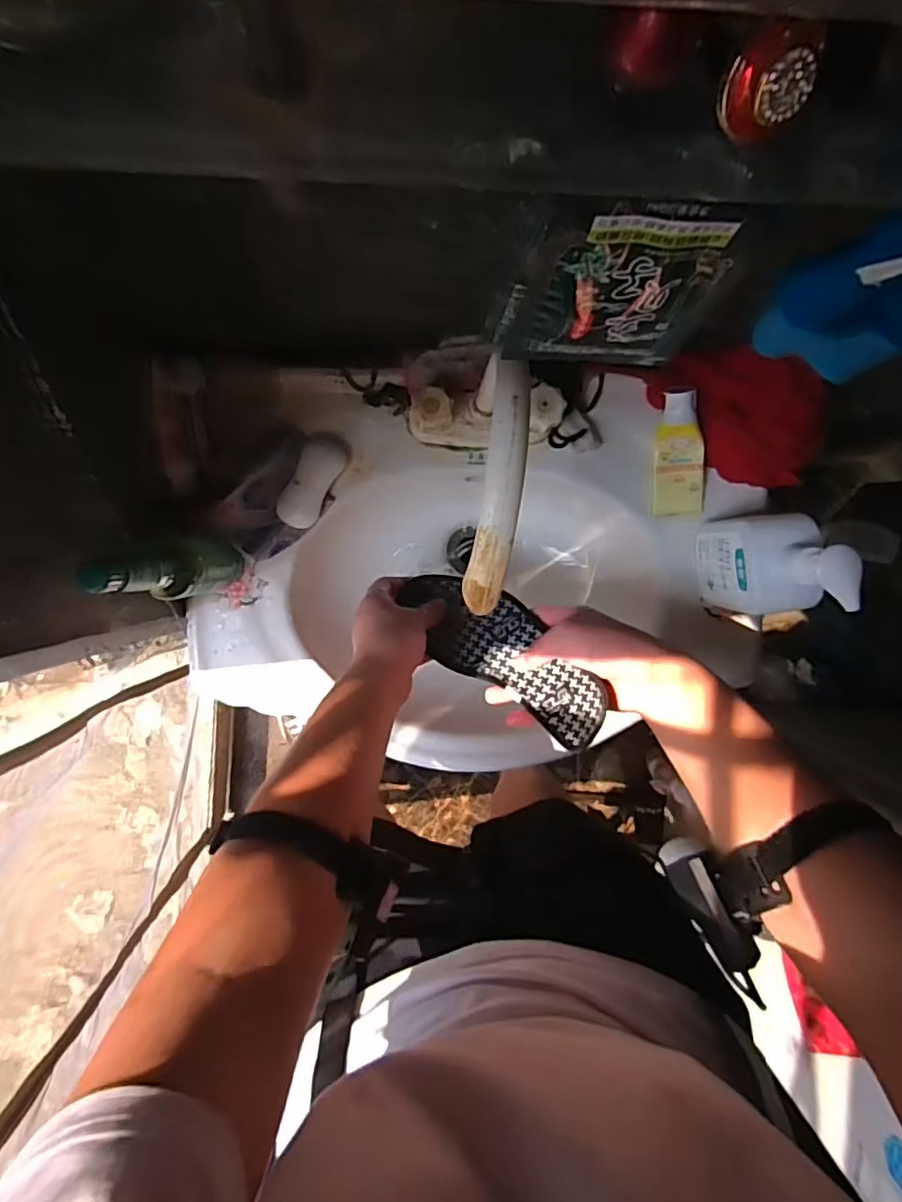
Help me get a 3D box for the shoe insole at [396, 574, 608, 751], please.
[{"bbox_3d":[0.045,0.045,0.545,0.086,0.241,0.036,-53,139,0],"label":"shoe insole"}]

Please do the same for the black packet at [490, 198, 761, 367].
[{"bbox_3d":[0.068,-0.130,0.255,0.089,0.098,0.008,-1,77,-3],"label":"black packet"}]

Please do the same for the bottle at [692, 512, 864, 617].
[{"bbox_3d":[0.262,-0.030,0.505,0.043,0.192,0.080,7,93,-5],"label":"bottle"}]

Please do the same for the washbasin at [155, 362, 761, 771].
[{"bbox_3d":[0.019,-0.028,0.631,0.569,0.128,0.375,1,94,-5],"label":"washbasin"}]

